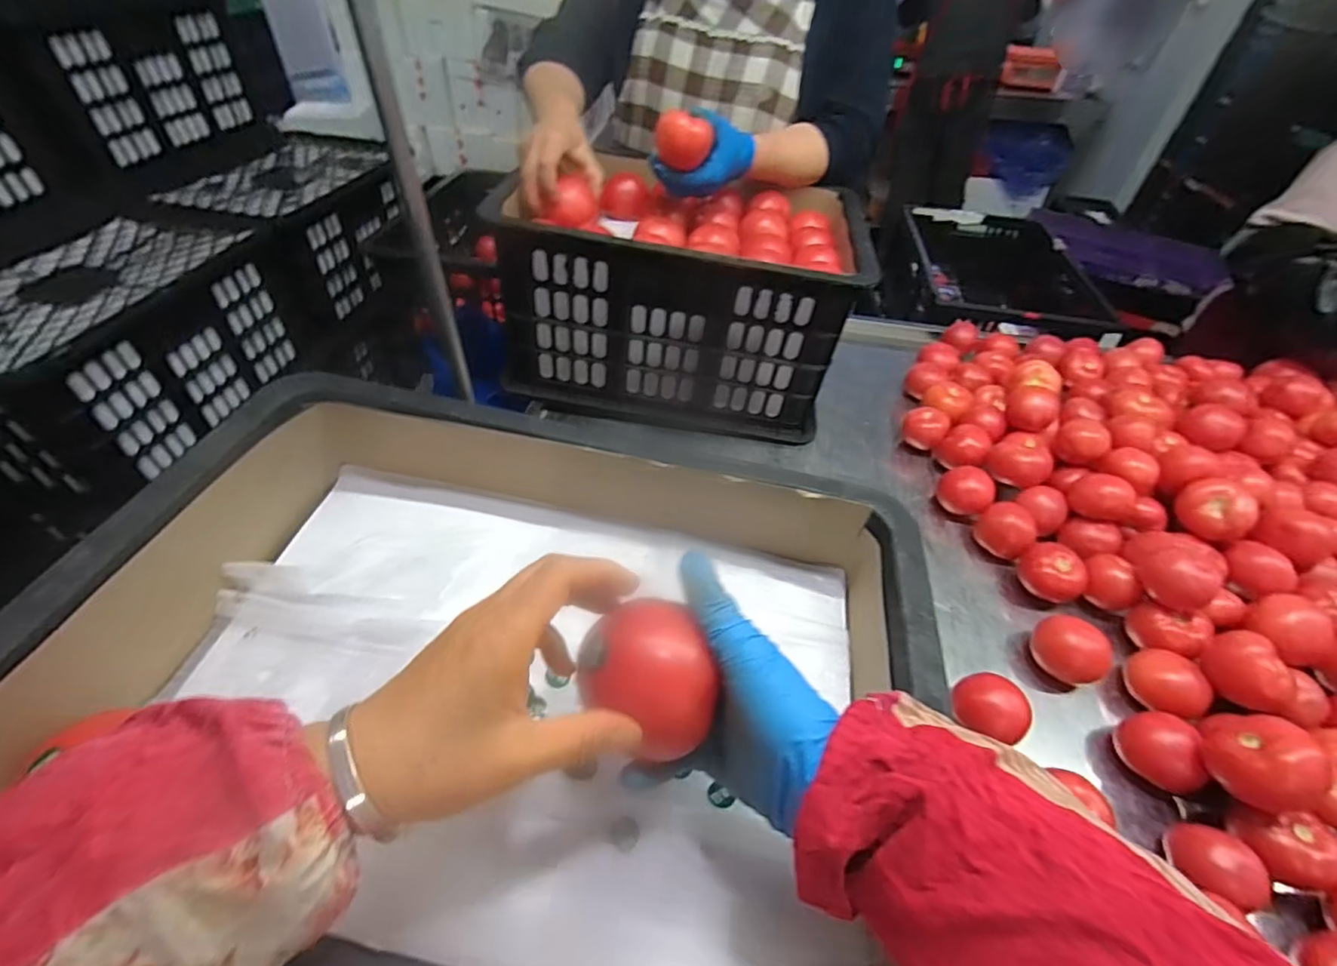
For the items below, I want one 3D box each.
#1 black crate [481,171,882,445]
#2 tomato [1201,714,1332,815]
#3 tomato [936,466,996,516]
[{"bbox_3d":[0.015,-0.282,0.851,0.443,0.277,0.291,7,46,3],"label":"black crate"},{"bbox_3d":[0.502,0.229,0.476,0.059,0.065,0.078,-11,48,-14],"label":"tomato"},{"bbox_3d":[0.394,0.009,0.755,0.066,0.049,0.057,35,53,26],"label":"tomato"}]

